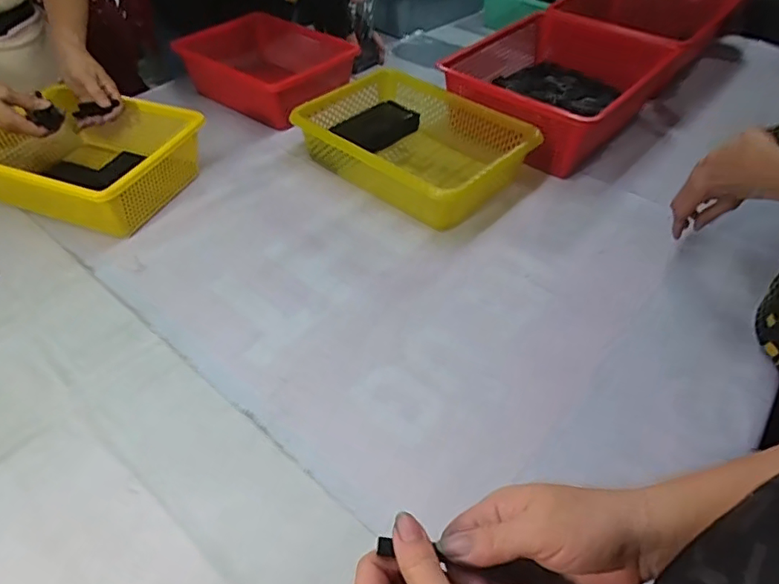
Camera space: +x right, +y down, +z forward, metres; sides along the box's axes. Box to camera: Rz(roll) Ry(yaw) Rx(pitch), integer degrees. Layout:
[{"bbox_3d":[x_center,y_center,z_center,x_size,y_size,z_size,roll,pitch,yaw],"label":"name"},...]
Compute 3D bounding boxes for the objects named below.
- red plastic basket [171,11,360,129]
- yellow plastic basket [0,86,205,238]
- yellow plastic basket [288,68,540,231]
[{"bbox_3d":[-0.240,-0.440,1.048,0.304,0.116,0.234,31,53,28],"label":"red plastic basket"},{"bbox_3d":[-0.474,-0.208,0.829,0.297,0.112,0.241,16,47,16],"label":"yellow plastic basket"},{"bbox_3d":[0.033,-0.250,0.875,0.256,0.090,0.367,-35,54,-30],"label":"yellow plastic basket"}]

